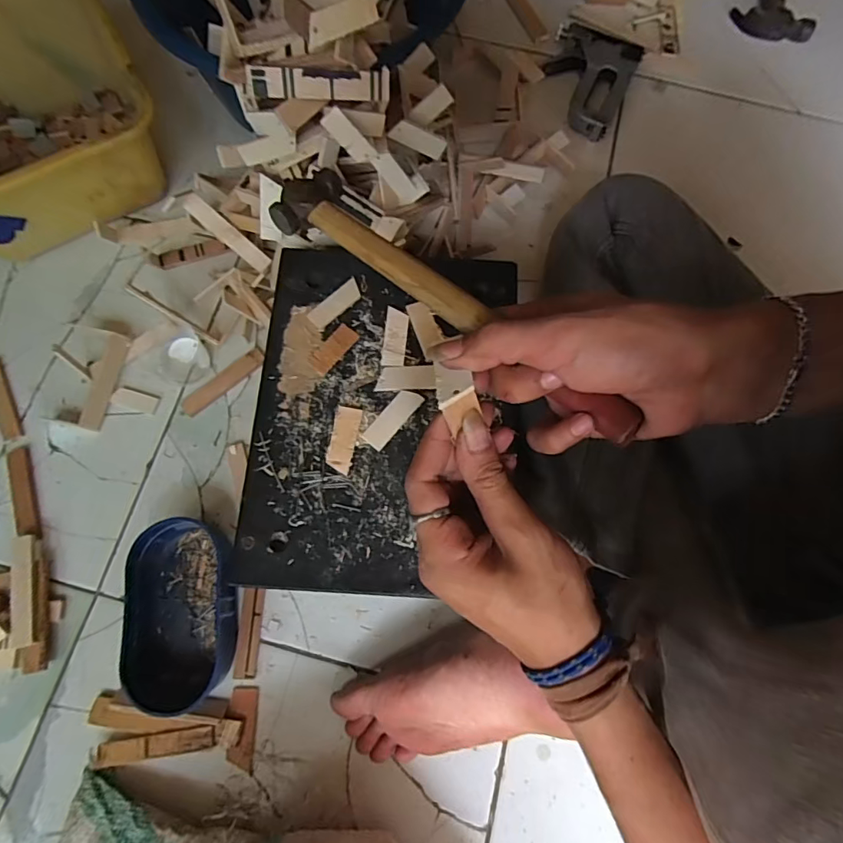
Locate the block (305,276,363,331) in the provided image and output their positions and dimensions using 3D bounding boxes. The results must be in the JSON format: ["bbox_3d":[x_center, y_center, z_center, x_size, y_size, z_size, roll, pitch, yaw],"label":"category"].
[{"bbox_3d":[-0.070,-0.097,0.411,0.050,0.006,0.016,-41,78,-12],"label":"block"}]

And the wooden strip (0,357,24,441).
[{"bbox_3d":[-0.438,-0.025,0.519,0.021,0.004,0.097,-28,75,-9],"label":"wooden strip"}]

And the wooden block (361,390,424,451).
[{"bbox_3d":[-0.022,-0.003,0.385,0.019,0.004,0.053,39,76,11],"label":"wooden block"}]

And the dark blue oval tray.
[{"bbox_3d":[-0.217,0.170,0.447,0.106,0.039,0.158,-5,73,-2],"label":"dark blue oval tray"}]

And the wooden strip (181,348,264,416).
[{"bbox_3d":[-0.209,-0.042,0.527,0.098,0.007,0.019,-38,77,-11],"label":"wooden strip"}]

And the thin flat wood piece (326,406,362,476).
[{"bbox_3d":[-0.059,0.013,0.378,0.019,0.005,0.050,9,73,2],"label":"thin flat wood piece"}]

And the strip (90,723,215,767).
[{"bbox_3d":[-0.228,0.277,0.428,0.100,0.007,0.019,-9,73,-3],"label":"strip"}]

